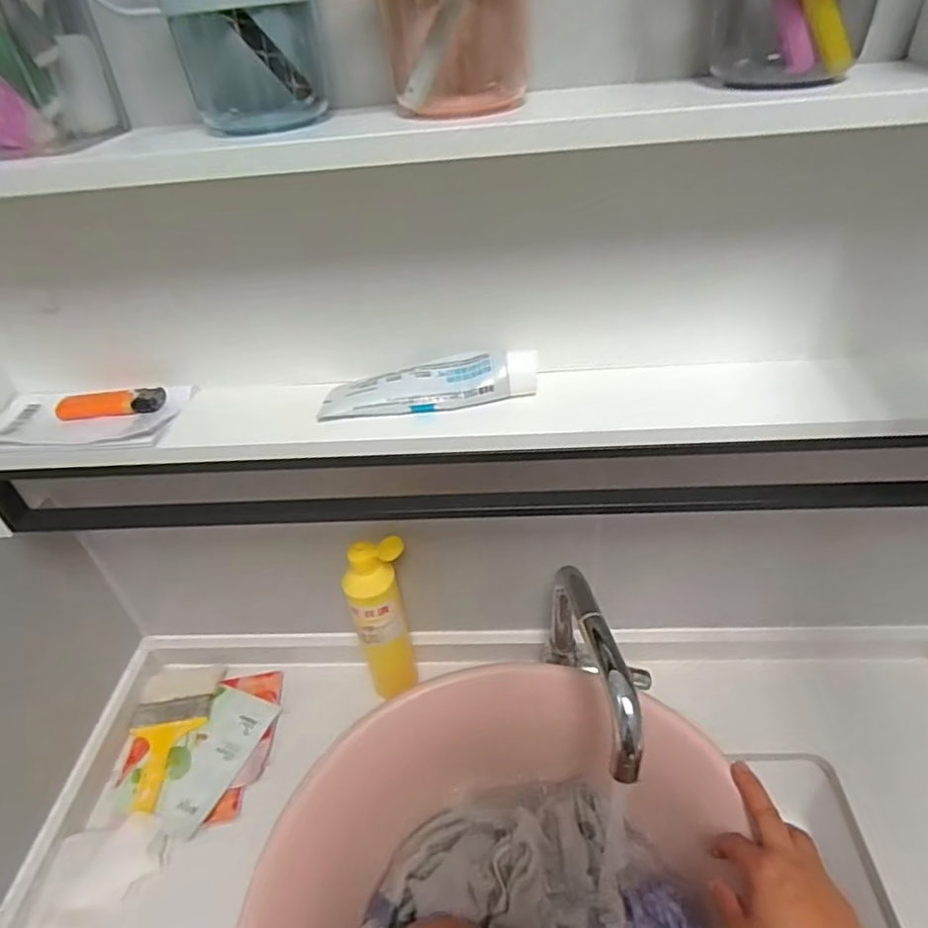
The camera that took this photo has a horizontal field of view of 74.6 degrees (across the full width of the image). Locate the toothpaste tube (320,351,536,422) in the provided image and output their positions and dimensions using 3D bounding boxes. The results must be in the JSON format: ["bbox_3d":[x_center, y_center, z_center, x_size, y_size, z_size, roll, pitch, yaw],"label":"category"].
[{"bbox_3d":[-0.027,-0.061,0.461,0.162,0.031,0.037,-3,38,2],"label":"toothpaste tube"}]

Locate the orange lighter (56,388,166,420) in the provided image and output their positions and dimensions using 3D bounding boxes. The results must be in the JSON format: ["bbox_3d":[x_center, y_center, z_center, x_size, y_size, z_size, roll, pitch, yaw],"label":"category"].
[{"bbox_3d":[-0.290,-0.049,0.497,0.085,0.016,0.031,-6,38,0],"label":"orange lighter"}]

